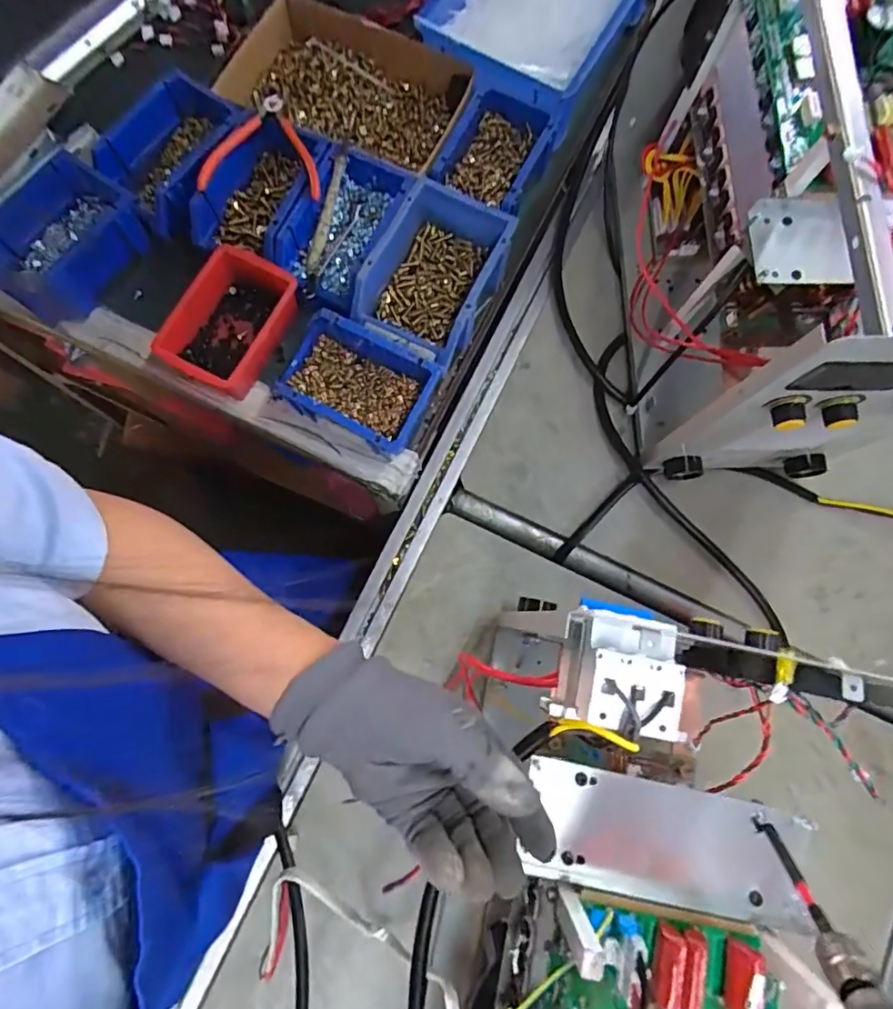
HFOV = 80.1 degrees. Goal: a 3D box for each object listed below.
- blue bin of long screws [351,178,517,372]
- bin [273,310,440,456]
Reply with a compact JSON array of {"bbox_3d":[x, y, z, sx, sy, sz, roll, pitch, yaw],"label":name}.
[{"bbox_3d":[-0.014,-0.247,0.585,0.122,0.069,0.174,24,80,4],"label":"blue bin of long screws"},{"bbox_3d":[-0.093,-0.126,0.563,0.154,0.068,0.108,28,80,5],"label":"bin"}]

